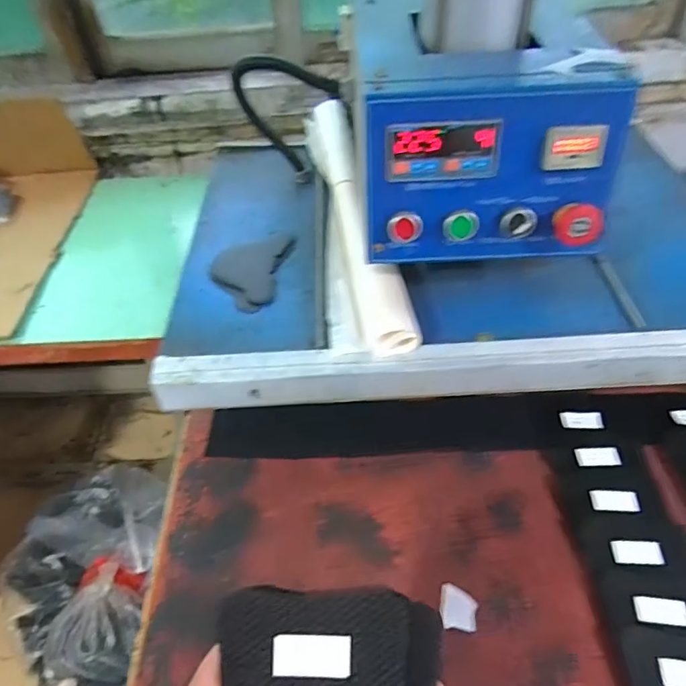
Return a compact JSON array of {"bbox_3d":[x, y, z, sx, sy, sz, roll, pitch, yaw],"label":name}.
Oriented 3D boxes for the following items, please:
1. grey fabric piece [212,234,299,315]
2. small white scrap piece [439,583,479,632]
[{"bbox_3d":[-0.120,-0.095,0.651,0.089,0.015,0.138,8,49,10],"label":"grey fabric piece"},{"bbox_3d":[0.111,0.256,0.491,0.034,0.005,0.038,10,50,12],"label":"small white scrap piece"}]

